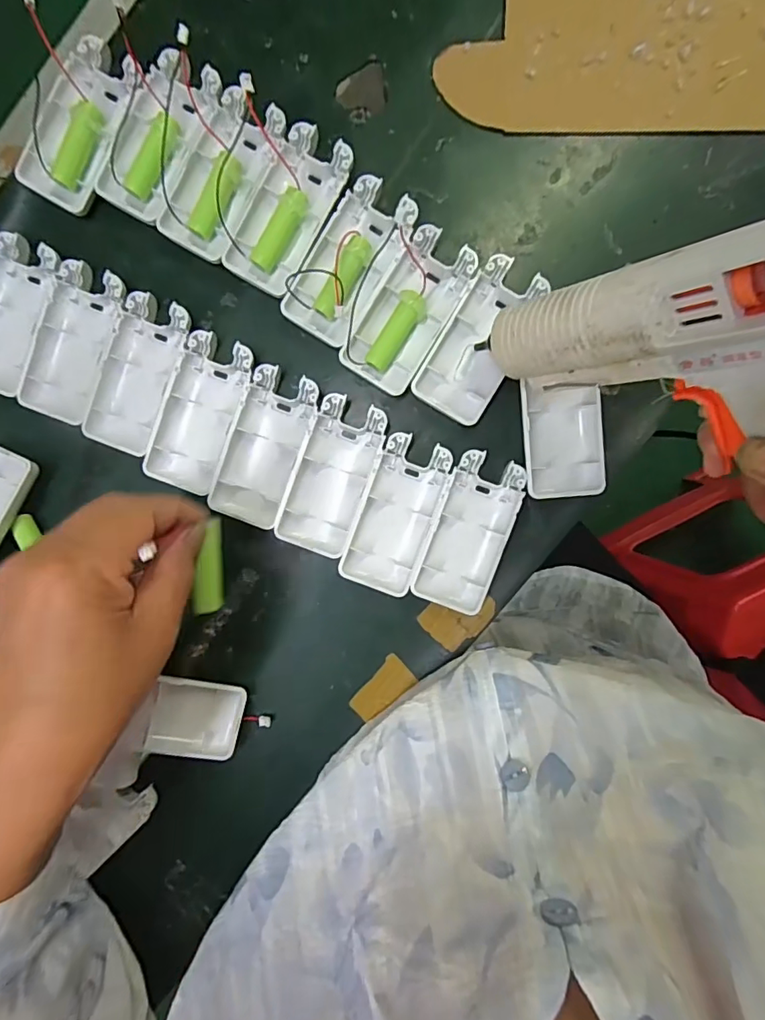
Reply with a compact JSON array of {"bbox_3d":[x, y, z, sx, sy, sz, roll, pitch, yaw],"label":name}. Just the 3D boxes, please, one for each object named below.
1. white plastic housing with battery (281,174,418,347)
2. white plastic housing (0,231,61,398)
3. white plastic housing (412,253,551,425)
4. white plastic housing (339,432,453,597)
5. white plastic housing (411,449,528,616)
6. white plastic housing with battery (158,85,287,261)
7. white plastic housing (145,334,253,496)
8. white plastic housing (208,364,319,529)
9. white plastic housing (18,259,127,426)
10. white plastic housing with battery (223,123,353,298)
[{"bbox_3d":[-0.019,-0.148,0.307,0.047,0.017,0.093,34,94,1],"label":"white plastic housing with battery"},{"bbox_3d":[-0.234,-0.122,0.323,0.046,0.015,0.095,21,93,2],"label":"white plastic housing"},{"bbox_3d":[0.059,-0.101,0.309,0.044,0.015,0.093,30,94,2],"label":"white plastic housing"},{"bbox_3d":[0.010,0.003,0.318,0.045,0.015,0.094,20,93,2],"label":"white plastic housing"},{"bbox_3d":[0.054,0.014,0.317,0.045,0.015,0.094,19,93,2],"label":"white plastic housing"},{"bbox_3d":[-0.095,-0.200,0.309,0.047,0.015,0.093,31,94,2],"label":"white plastic housing with battery"},{"bbox_3d":[-0.112,-0.060,0.321,0.044,0.012,0.094,21,93,2],"label":"white plastic housing"},{"bbox_3d":[-0.072,-0.039,0.323,0.045,0.018,0.094,22,93,2],"label":"white plastic housing"},{"bbox_3d":[-0.193,-0.104,0.323,0.044,0.012,0.095,21,93,2],"label":"white plastic housing"},{"bbox_3d":[-0.055,-0.179,0.310,0.047,0.014,0.093,29,94,2],"label":"white plastic housing with battery"}]

